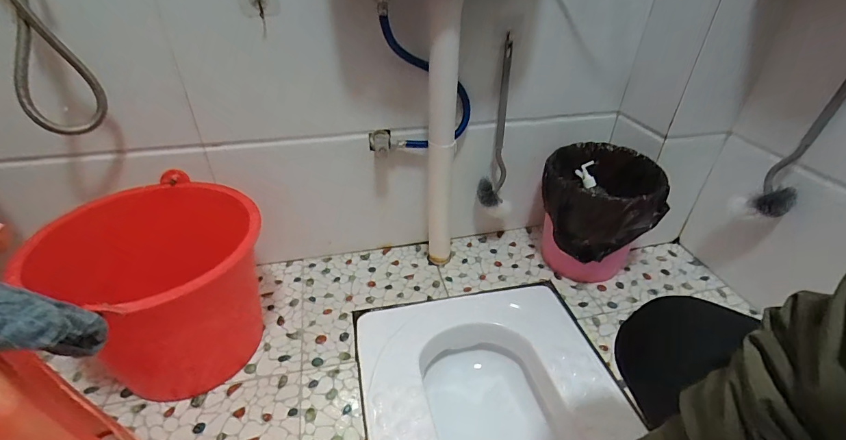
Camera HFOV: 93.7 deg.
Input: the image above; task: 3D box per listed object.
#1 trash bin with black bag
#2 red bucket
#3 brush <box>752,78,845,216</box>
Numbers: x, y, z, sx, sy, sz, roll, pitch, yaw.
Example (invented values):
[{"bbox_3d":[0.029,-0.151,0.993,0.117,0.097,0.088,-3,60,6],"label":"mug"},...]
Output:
[{"bbox_3d":[0.375,-0.006,0.875,0.222,0.242,0.224,21,39,25],"label":"trash bin with black bag"},{"bbox_3d":[-0.382,0.120,0.649,0.244,0.266,0.251,2,35,-1],"label":"red bucket"},{"bbox_3d":[0.646,-0.150,0.650,0.057,0.313,0.060,-27,45,-35],"label":"brush"}]

